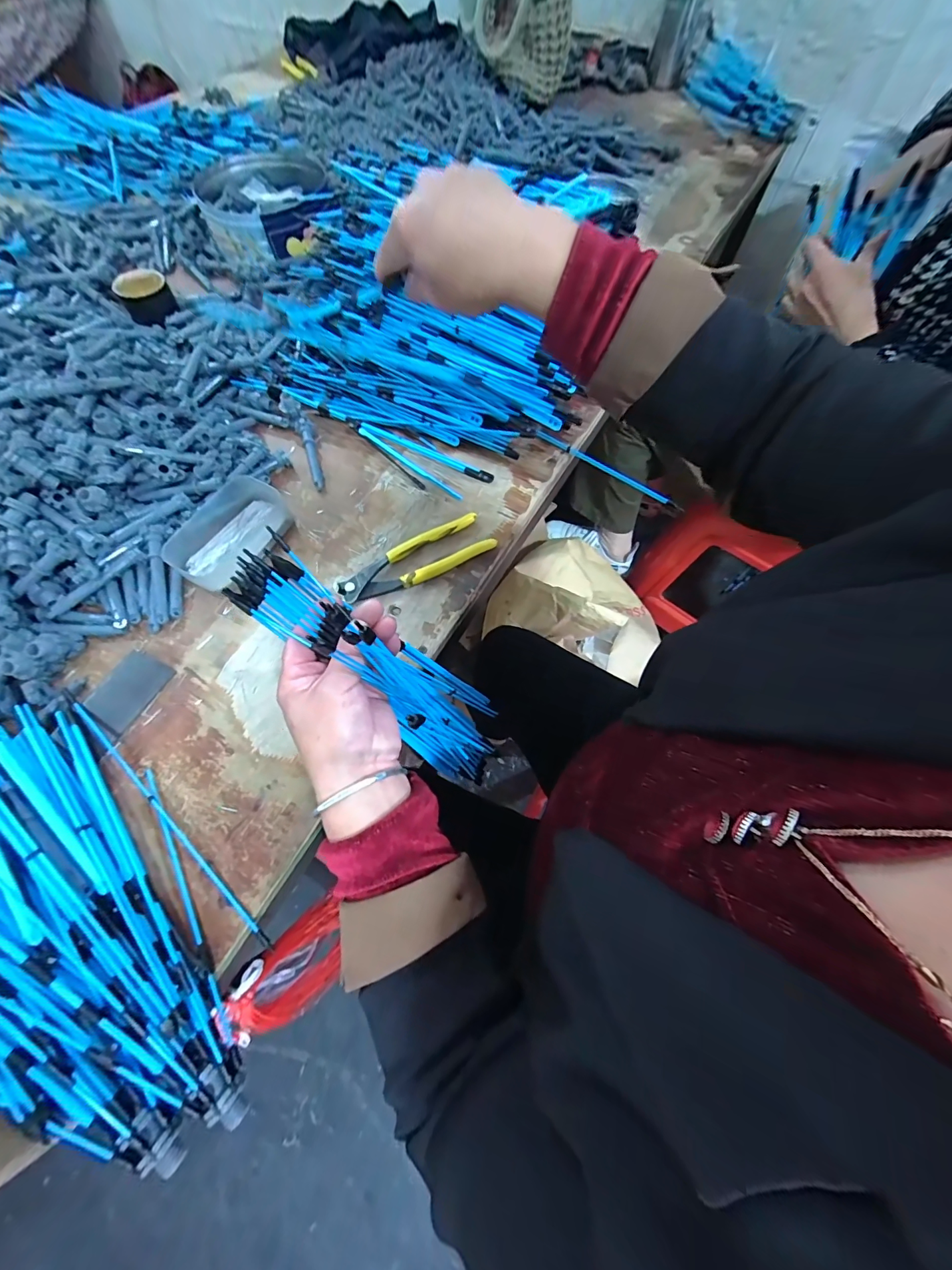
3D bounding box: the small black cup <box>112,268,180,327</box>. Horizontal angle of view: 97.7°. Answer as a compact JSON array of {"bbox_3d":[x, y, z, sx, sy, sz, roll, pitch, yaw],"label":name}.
[{"bbox_3d":[-0.445,-0.459,0.561,0.062,0.032,0.062,-32,70,-14],"label":"small black cup"}]

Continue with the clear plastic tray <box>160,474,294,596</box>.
[{"bbox_3d":[-0.248,-0.103,0.419,0.078,0.031,0.117,28,69,12],"label":"clear plastic tray"}]

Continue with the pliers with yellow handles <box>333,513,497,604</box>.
[{"bbox_3d":[-0.061,-0.074,0.418,0.159,0.012,0.047,-27,69,-12],"label":"pliers with yellow handles"}]

